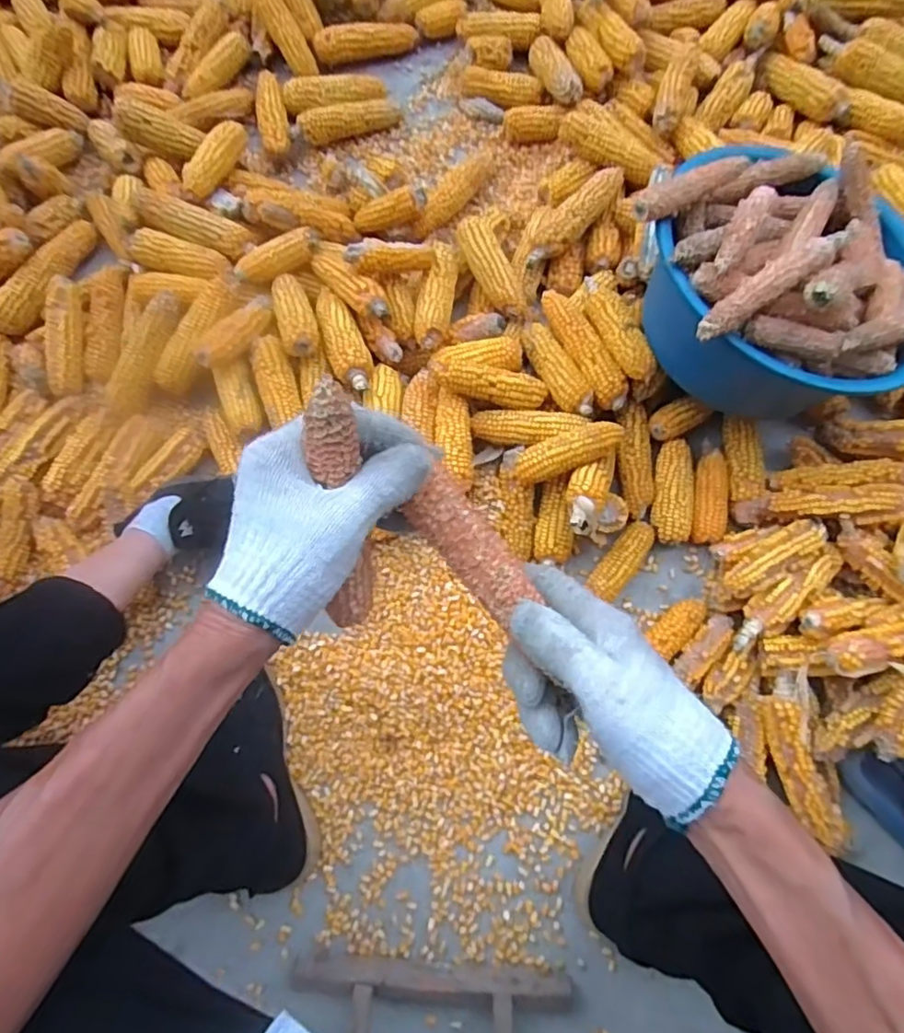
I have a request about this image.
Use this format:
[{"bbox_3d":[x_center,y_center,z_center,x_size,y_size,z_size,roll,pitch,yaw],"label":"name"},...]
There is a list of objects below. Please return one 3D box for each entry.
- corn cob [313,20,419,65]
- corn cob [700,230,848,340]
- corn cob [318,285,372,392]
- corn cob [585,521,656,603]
[{"bbox_3d":[-0.143,-0.794,1.000,0.172,0.043,0.038,-15,76,-2],"label":"corn cob"},{"bbox_3d":[0.316,-0.227,0.589,0.191,0.032,0.031,-34,77,-7],"label":"corn cob"},{"bbox_3d":[-0.145,-0.236,0.779,0.051,0.044,0.171,-23,76,-4],"label":"corn cob"},{"bbox_3d":[0.221,0.055,0.773,0.043,0.036,0.113,37,79,10],"label":"corn cob"}]

